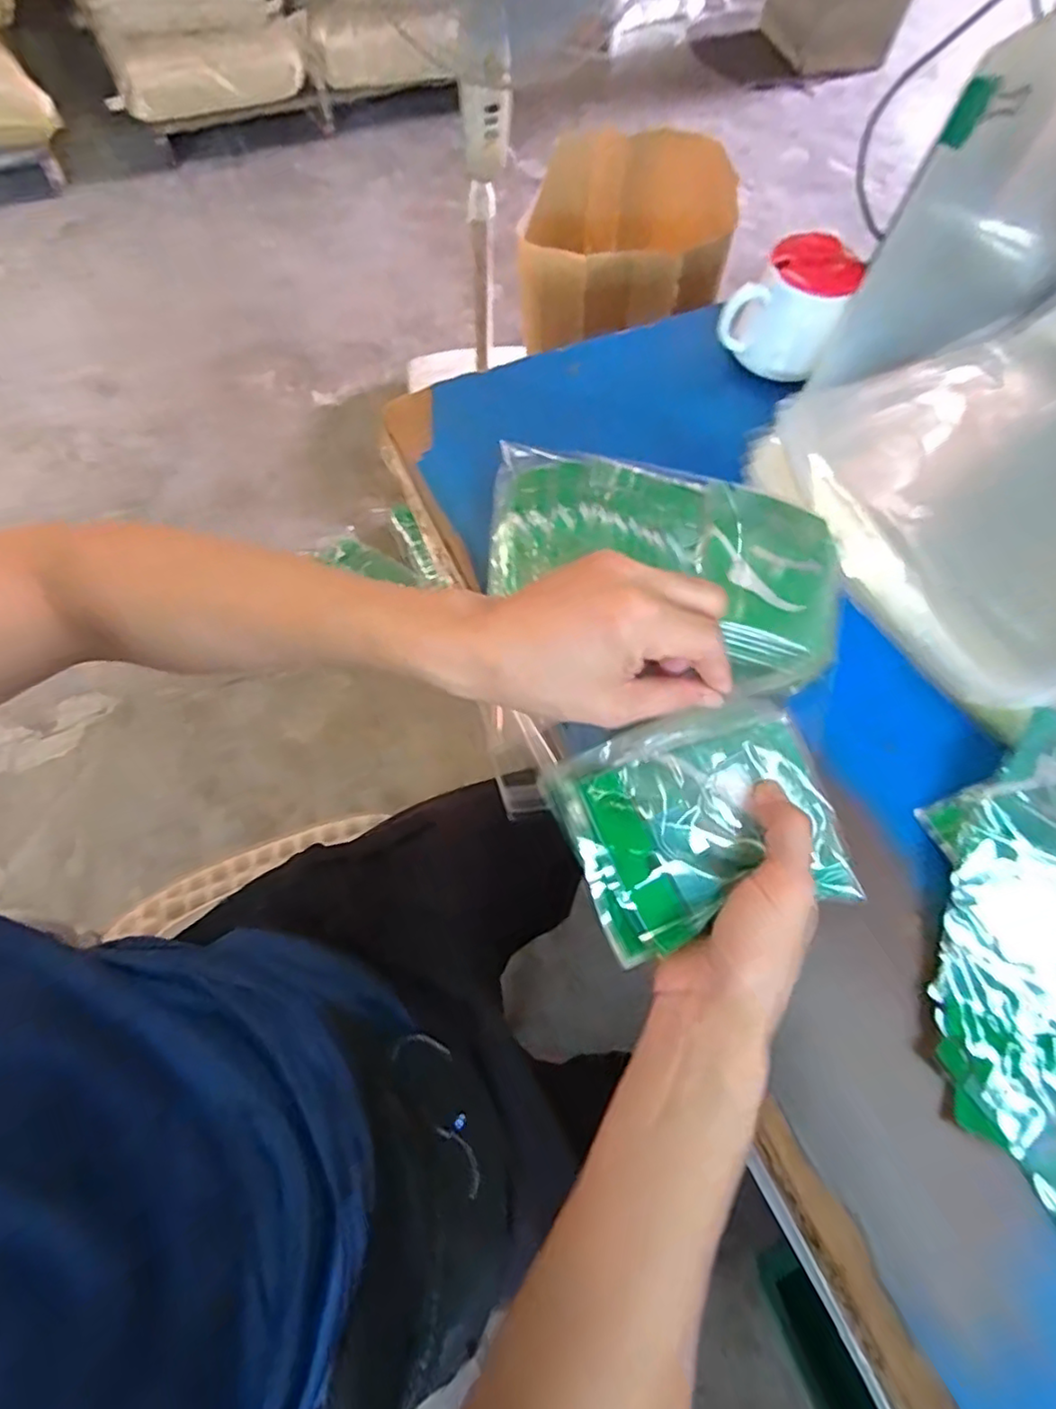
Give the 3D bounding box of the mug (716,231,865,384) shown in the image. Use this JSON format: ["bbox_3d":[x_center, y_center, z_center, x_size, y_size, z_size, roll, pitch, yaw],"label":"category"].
[{"bbox_3d":[0.237,-0.366,0.565,0.098,0.090,0.074,23,67,7],"label":"mug"}]

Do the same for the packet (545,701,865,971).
[{"bbox_3d":[0.093,0.063,0.332,0.143,0.033,0.111,-16,71,-8],"label":"packet"}]

